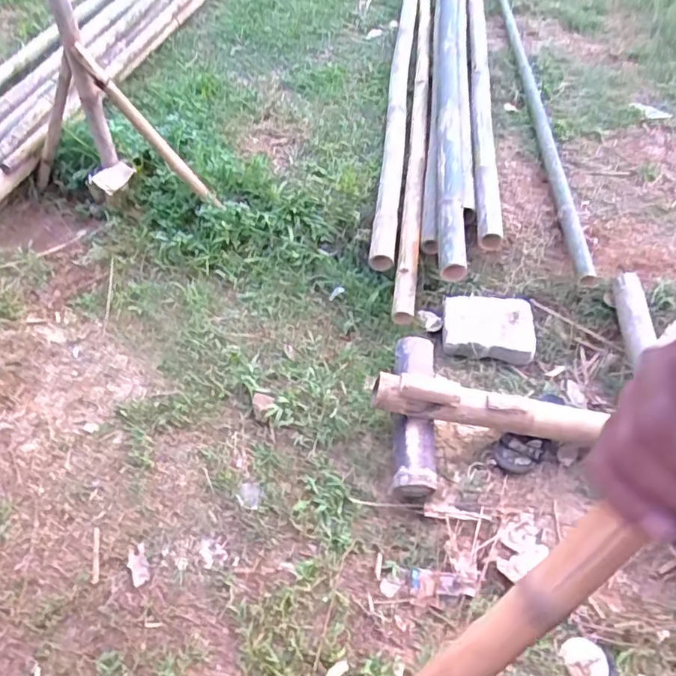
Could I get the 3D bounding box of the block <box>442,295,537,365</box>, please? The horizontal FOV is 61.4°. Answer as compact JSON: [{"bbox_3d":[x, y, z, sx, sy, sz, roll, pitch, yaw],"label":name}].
[{"bbox_3d":[0.434,-0.034,1.657,0.283,0.062,0.192,9,72,0],"label":"block"}]

